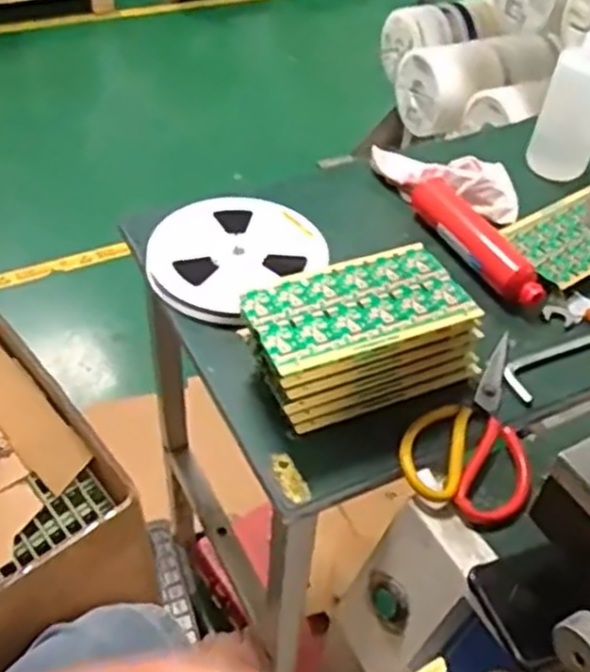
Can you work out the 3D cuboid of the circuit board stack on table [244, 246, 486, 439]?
[{"bbox_3d":[0.051,0.000,0.624,0.193,0.082,0.094,-16,45,-20],"label":"circuit board stack on table"}]

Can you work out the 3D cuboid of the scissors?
[{"bbox_3d":[0.163,0.074,0.628,0.100,0.022,0.181,25,46,23],"label":"scissors"}]

